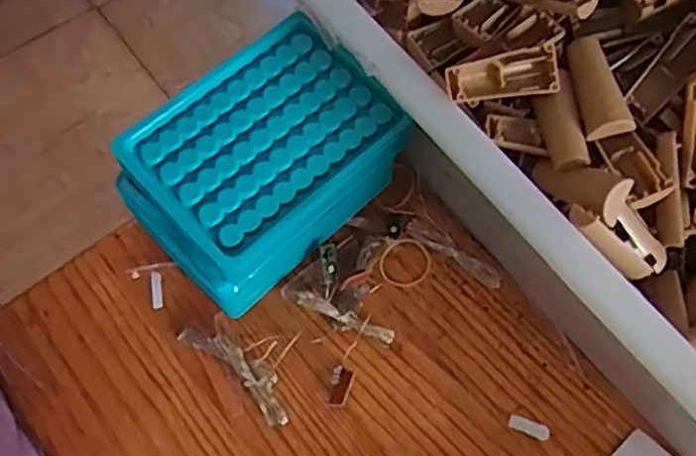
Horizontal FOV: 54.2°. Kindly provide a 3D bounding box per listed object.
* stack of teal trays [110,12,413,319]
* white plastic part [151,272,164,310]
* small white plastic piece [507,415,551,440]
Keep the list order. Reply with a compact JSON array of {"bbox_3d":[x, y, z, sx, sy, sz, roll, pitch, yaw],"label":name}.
[{"bbox_3d":[-0.046,-0.032,0.375,0.131,0.068,0.092,-38,72,-18],"label":"stack of teal trays"},{"bbox_3d":[-0.112,0.037,0.400,0.007,0.004,0.022,-8,66,-6],"label":"white plastic part"},{"bbox_3d":[0.098,0.108,0.367,0.022,0.004,0.008,17,66,6],"label":"small white plastic piece"}]

